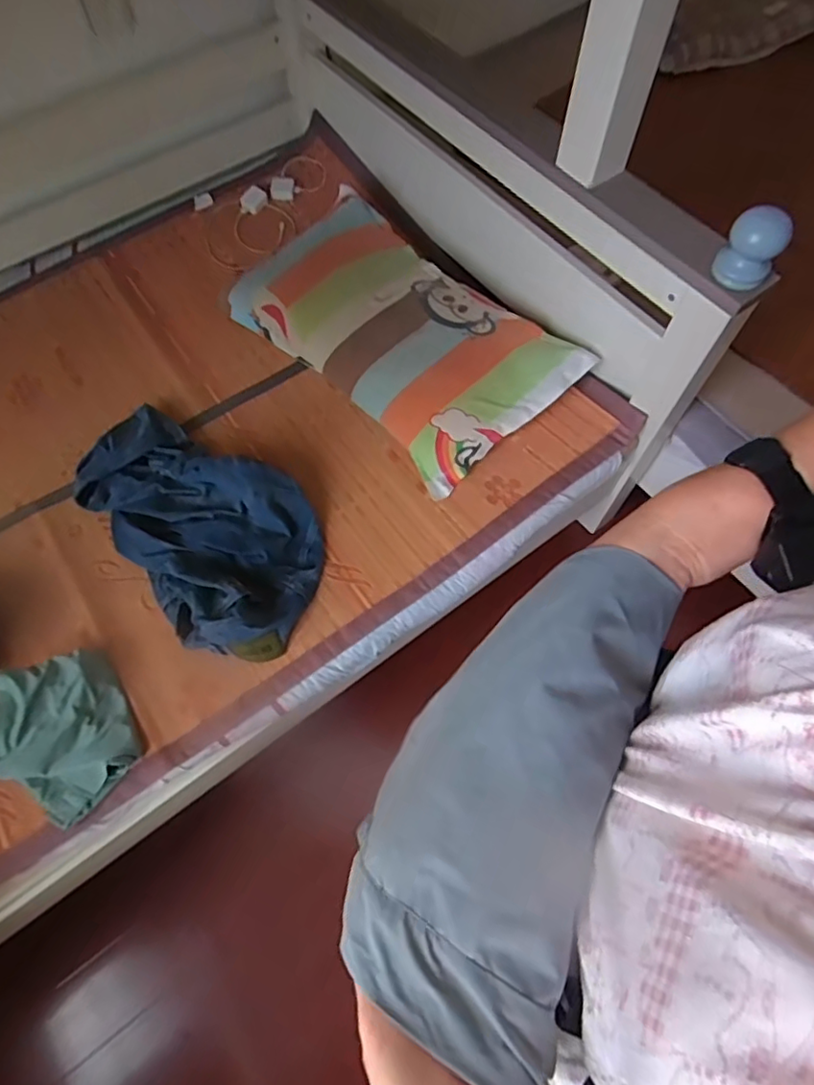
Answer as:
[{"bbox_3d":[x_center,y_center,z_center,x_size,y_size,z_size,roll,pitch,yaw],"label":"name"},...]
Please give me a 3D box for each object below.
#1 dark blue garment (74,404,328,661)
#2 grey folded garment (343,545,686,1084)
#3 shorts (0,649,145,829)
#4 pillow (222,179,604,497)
[{"bbox_3d":[-0.371,-0.048,1.075,0.314,0.112,0.549,-42,71,-17],"label":"dark blue garment"},{"bbox_3d":[0.062,0.132,0.354,0.119,0.083,0.264,26,71,12],"label":"grey folded garment"},{"bbox_3d":[-0.549,0.302,0.916,0.210,0.063,0.241,-33,69,-14],"label":"shorts"},{"bbox_3d":[-0.036,-0.445,1.229,0.361,0.146,0.730,-41,71,-17],"label":"pillow"}]

